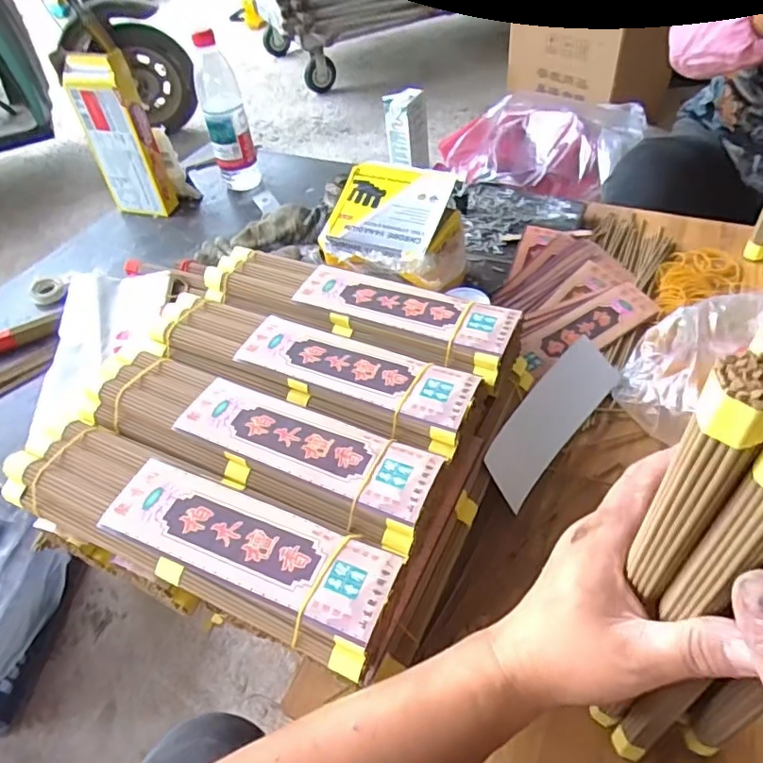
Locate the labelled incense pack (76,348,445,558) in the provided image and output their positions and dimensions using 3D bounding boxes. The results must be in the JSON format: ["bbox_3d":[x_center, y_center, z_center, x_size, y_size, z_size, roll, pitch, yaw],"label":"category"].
[{"bbox_3d":[-0.102,0.048,0.470,0.307,0.054,0.086,17,52,21],"label":"labelled incense pack"}]

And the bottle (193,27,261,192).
[{"bbox_3d":[-0.241,-0.405,0.882,0.062,0.212,0.053,-11,48,-4],"label":"bottle"}]

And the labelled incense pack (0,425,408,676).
[{"bbox_3d":[-0.138,0.105,0.412,0.315,0.041,0.083,17,52,21],"label":"labelled incense pack"}]

